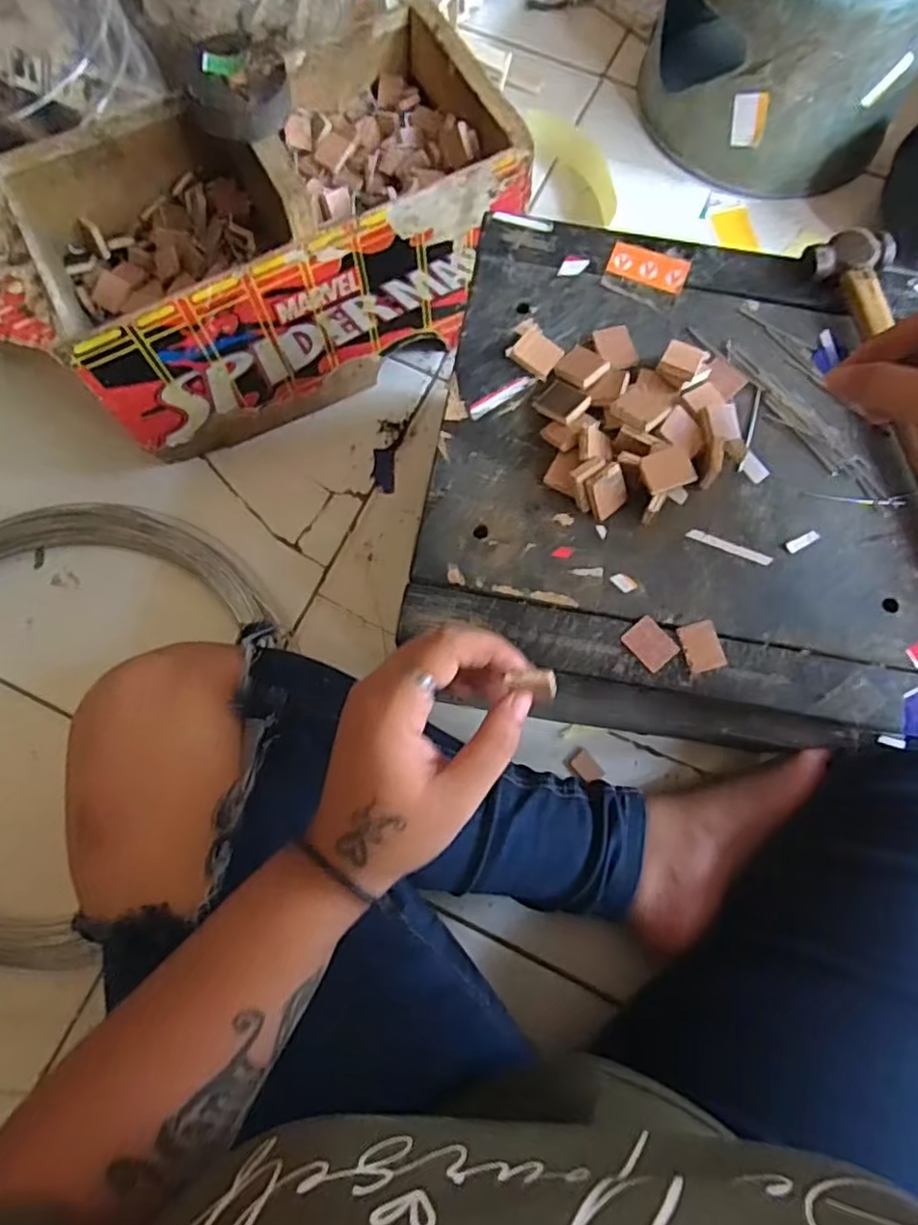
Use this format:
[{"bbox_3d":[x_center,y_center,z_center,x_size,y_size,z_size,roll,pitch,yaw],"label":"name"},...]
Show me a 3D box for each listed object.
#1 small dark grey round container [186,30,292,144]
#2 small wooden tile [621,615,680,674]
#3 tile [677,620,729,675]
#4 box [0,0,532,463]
[{"bbox_3d":[-0.133,-0.320,0.410,0.059,0.031,0.059,0,76,0],"label":"small dark grey round container"},{"bbox_3d":[0.097,0.016,0.339,0.019,0.004,0.025,-39,79,-9],"label":"small wooden tile"},{"bbox_3d":[0.124,0.017,0.339,0.020,0.004,0.025,-14,77,-4],"label":"tile"},{"bbox_3d":[-0.150,-0.281,0.534,0.370,0.178,0.173,-27,78,-7],"label":"box"}]

